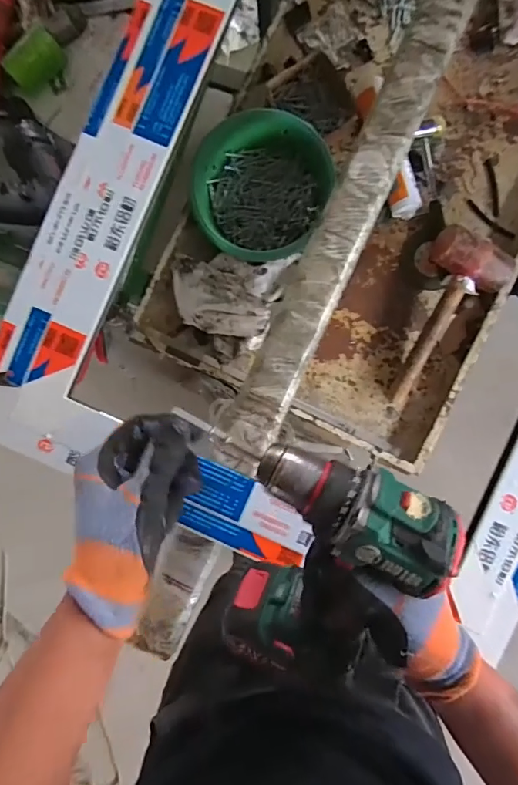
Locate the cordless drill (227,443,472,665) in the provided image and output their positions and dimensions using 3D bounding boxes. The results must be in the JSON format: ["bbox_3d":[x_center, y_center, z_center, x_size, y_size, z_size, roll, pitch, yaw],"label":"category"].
[{"bbox_3d":[0.031,0.135,0.350,0.128,0.061,0.223,31,132,3],"label":"cordless drill"}]

